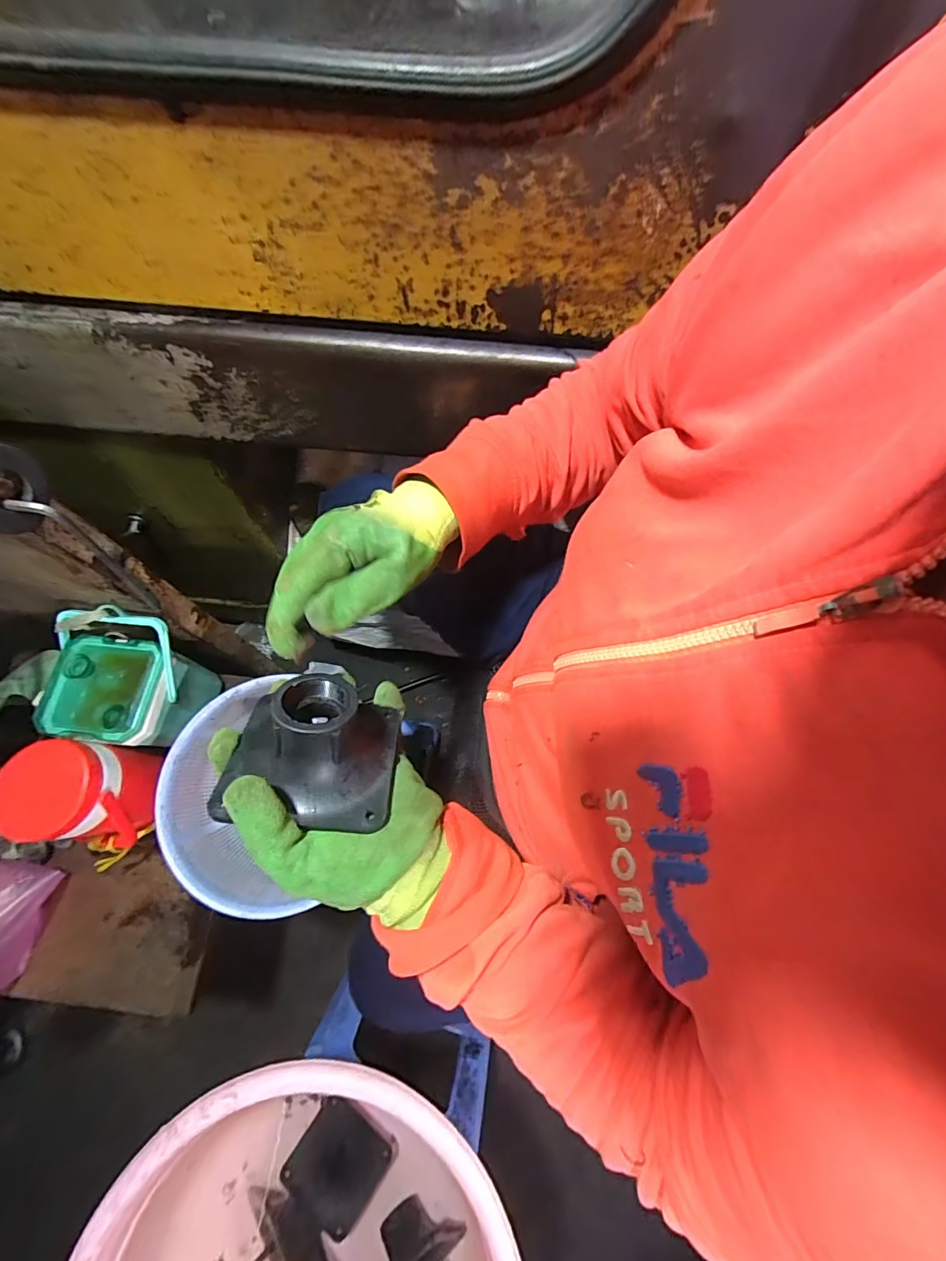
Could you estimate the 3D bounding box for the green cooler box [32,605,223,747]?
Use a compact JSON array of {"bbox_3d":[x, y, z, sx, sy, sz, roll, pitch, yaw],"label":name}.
[{"bbox_3d":[-0.447,0.070,0.596,0.135,0.155,0.146,6,69,3],"label":"green cooler box"}]

